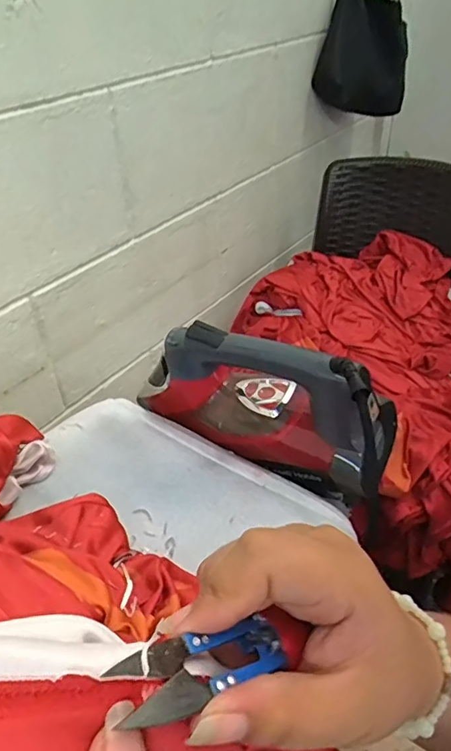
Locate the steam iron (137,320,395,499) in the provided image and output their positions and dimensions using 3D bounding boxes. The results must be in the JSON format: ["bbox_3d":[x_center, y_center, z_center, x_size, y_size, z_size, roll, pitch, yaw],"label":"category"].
[{"bbox_3d":[0.032,0.007,0.537,0.279,0.128,0.109,22,44,26],"label":"steam iron"}]

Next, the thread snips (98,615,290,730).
[{"bbox_3d":[-0.006,0.095,0.173,0.069,0.007,0.022,11,23,-45],"label":"thread snips"}]

